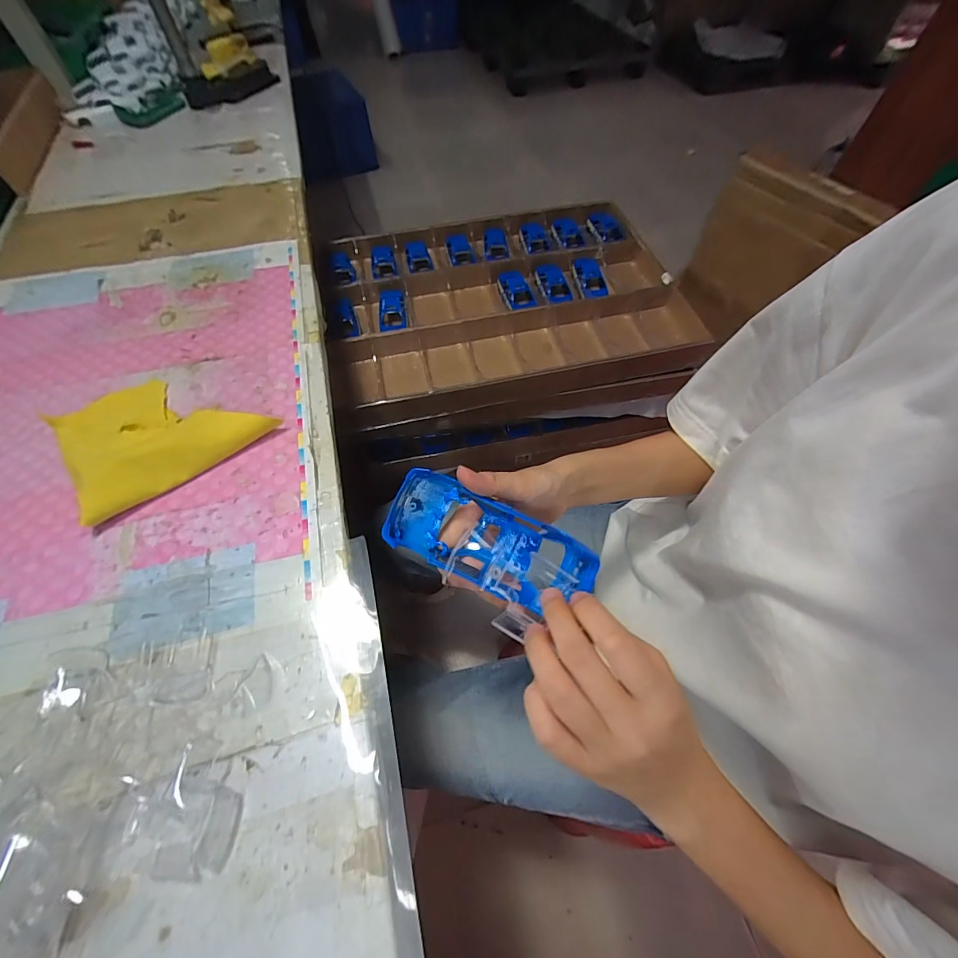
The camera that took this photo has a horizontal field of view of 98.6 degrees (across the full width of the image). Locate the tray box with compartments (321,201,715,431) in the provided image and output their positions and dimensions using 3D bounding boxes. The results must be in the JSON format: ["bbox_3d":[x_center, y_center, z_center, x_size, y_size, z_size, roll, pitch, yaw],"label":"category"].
[{"bbox_3d":[0.050,-0.334,0.793,0.644,0.088,0.462,-12,61,-7],"label":"tray box with compartments"}]

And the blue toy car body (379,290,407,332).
[{"bbox_3d":[-0.162,-0.315,0.771,0.048,0.032,0.092,-5,60,-3],"label":"blue toy car body"}]

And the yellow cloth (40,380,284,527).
[{"bbox_3d":[-0.312,-0.056,0.401,0.165,0.033,0.144,-36,66,-19],"label":"yellow cloth"}]

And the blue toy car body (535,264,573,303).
[{"bbox_3d":[0.140,-0.360,0.775,0.047,0.023,0.106,-11,60,-6],"label":"blue toy car body"}]

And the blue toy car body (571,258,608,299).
[{"bbox_3d":[0.222,-0.390,0.813,0.057,0.020,0.134,-2,60,-1],"label":"blue toy car body"}]

